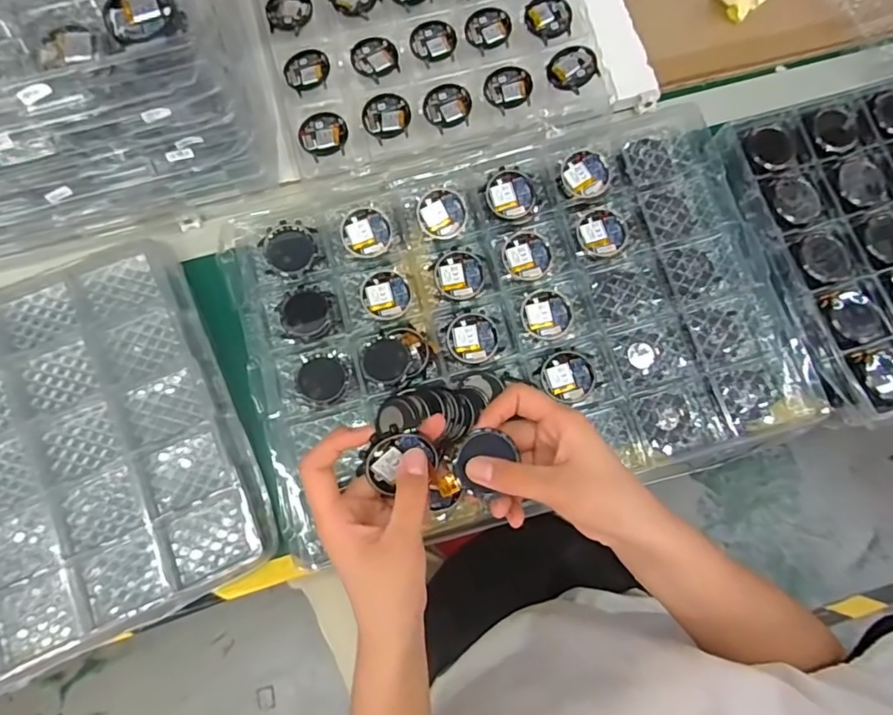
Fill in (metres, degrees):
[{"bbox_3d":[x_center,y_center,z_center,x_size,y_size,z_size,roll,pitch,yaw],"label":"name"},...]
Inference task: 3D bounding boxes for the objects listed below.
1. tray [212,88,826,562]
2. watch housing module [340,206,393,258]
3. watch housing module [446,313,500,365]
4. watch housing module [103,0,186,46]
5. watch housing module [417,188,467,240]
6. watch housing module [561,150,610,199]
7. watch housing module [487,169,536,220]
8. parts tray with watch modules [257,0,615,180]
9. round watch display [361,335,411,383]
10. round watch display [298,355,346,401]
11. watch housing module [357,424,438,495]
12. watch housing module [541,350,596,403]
[{"bbox_3d":[0.056,-0.032,0.460,0.442,0.030,0.308,-19,78,-5],"label":"tray"},{"bbox_3d":[-0.070,-0.110,0.476,0.043,0.014,0.042,-30,80,-7],"label":"watch housing module"},{"bbox_3d":[0.023,-0.016,0.469,0.044,0.006,0.044,-2,77,-1],"label":"watch housing module"},{"bbox_3d":[-0.198,-0.224,0.350,0.047,0.004,0.049,-28,79,-7],"label":"watch housing module"},{"bbox_3d":[-0.004,-0.128,0.483,0.043,0.013,0.043,-15,78,-4],"label":"watch housing module"},{"bbox_3d":[0.126,-0.166,0.490,0.042,0.013,0.040,13,77,2],"label":"watch housing module"},{"bbox_3d":[0.059,-0.148,0.488,0.043,0.011,0.042,-11,78,-3],"label":"watch housing module"},{"bbox_3d":[-0.039,-0.395,0.532,0.299,0.028,0.427,-15,78,-4],"label":"parts tray with watch modules"},{"bbox_3d":[-0.052,0.001,0.454,0.041,0.008,0.039,-2,77,11],"label":"round watch display"},{"bbox_3d":[-0.104,0.018,0.455,0.038,0.013,0.038,0,77,-1],"label":"round watch display"},{"bbox_3d":[-0.030,0.063,0.333,0.042,0.004,0.041,-42,112,6],"label":"watch housing module"},{"bbox_3d":[0.103,0.016,0.458,0.044,0.010,0.043,11,77,1],"label":"watch housing module"}]

